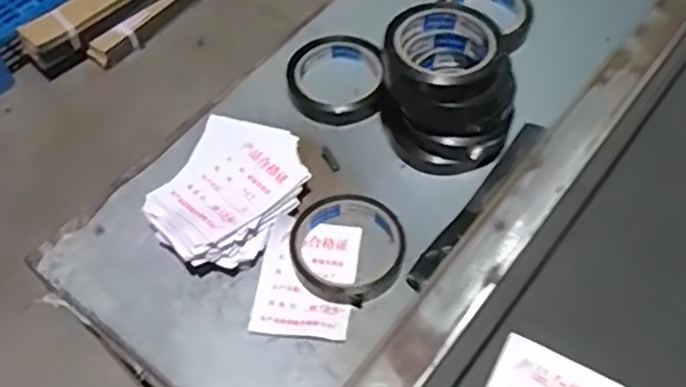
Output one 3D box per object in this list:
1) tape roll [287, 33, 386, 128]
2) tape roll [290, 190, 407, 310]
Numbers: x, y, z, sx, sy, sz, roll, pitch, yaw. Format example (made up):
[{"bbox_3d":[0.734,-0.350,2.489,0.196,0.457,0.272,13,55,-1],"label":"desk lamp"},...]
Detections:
[{"bbox_3d":[-0.007,-0.115,0.683,0.093,0.027,0.103,-1,56,1],"label":"tape roll"},{"bbox_3d":[0.004,0.043,0.569,0.093,0.023,0.096,-1,56,1],"label":"tape roll"}]

